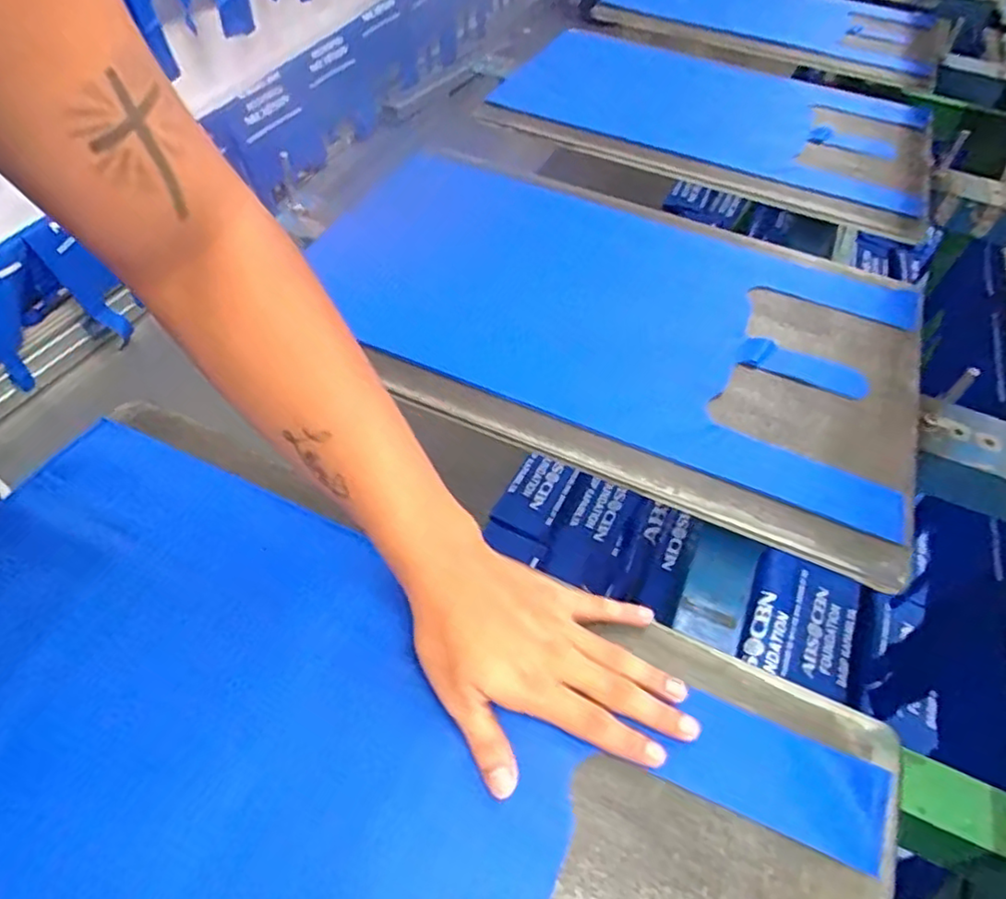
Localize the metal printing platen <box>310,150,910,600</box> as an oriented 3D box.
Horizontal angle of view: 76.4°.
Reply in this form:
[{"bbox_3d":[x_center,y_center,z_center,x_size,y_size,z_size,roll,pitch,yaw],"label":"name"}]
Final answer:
[{"bbox_3d":[0.102,-0.148,0.642,0.598,0.019,0.395,23,52,15],"label":"metal printing platen"}]

